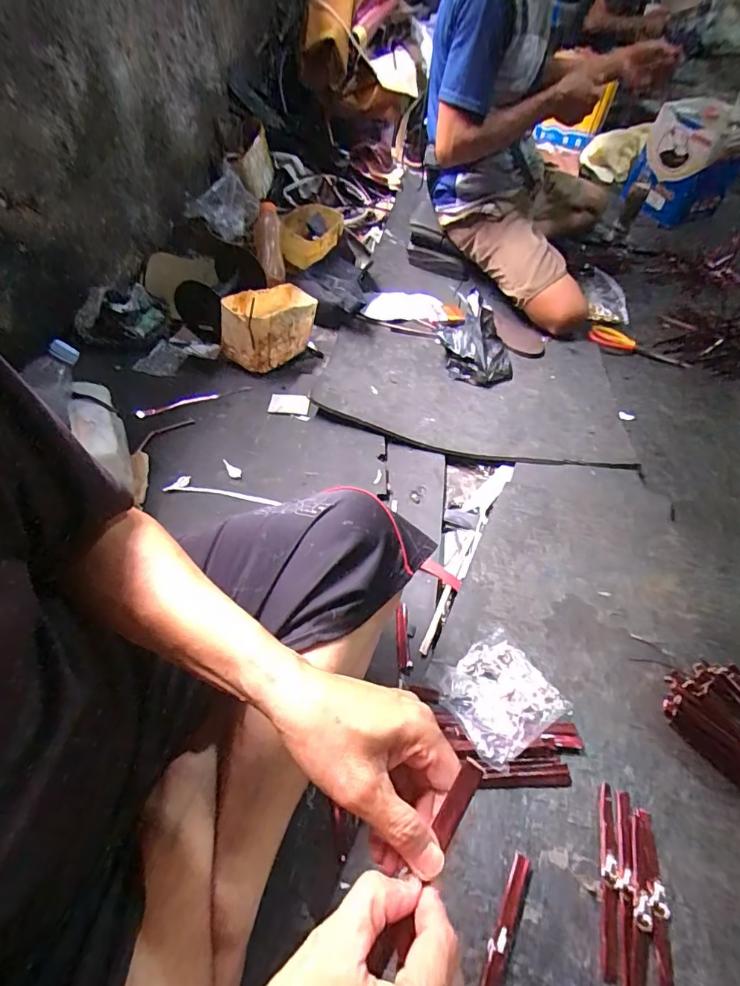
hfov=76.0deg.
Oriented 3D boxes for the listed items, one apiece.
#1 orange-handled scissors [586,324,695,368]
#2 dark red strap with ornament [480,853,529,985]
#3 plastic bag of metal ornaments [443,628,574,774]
[{"bbox_3d":[0.654,-0.356,1.149,0.239,0.015,0.086,23,56,15],"label":"orange-handled scissors"},{"bbox_3d":[0.114,0.394,0.413,0.016,0.004,0.138,24,56,16],"label":"dark red strap with ornament"},{"bbox_3d":[0.148,0.229,0.541,0.131,0.036,0.116,-29,59,-21],"label":"plastic bag of metal ornaments"}]

